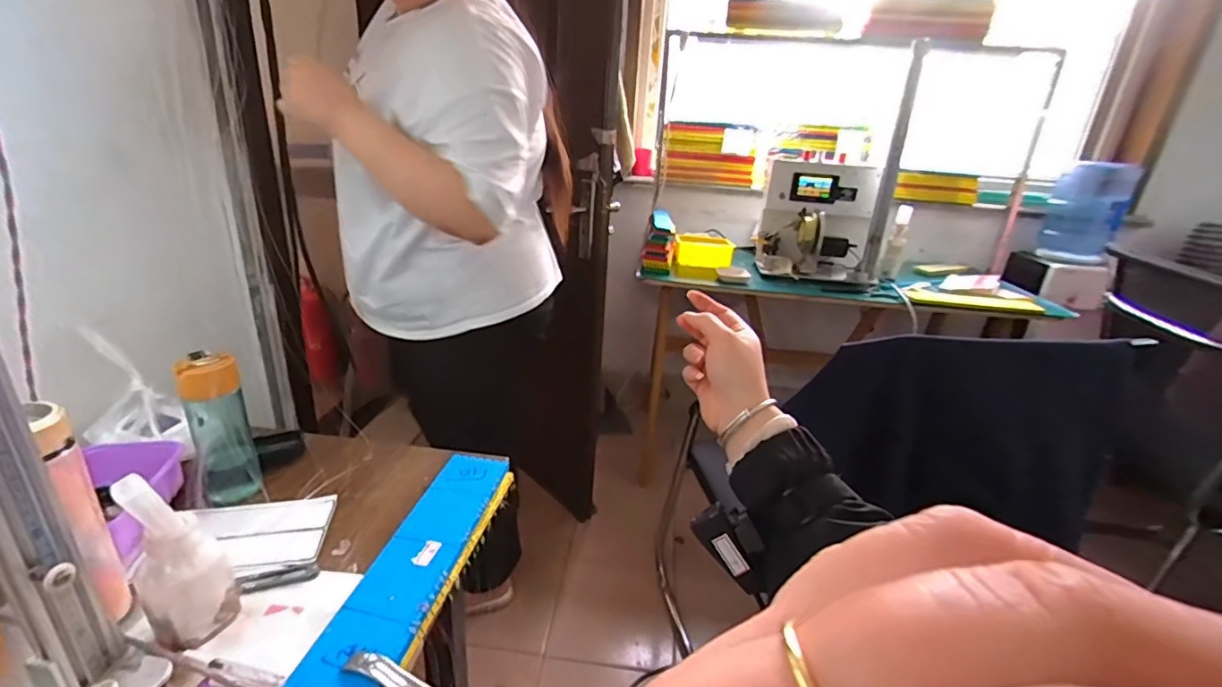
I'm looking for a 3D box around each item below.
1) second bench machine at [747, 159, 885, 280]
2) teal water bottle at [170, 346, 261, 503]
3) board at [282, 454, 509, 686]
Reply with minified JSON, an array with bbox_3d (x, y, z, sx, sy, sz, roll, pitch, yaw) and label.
[{"bbox_3d":[0.611,-0.358,1.587,0.328,0.306,0.201,11,23,15],"label":"second bench machine"},{"bbox_3d":[-0.480,0.110,0.666,0.061,0.194,0.067,-13,28,-37],"label":"teal water bottle"},{"bbox_3d":[-0.210,0.236,0.606,0.083,0.031,0.353,8,22,7],"label":"board"}]

